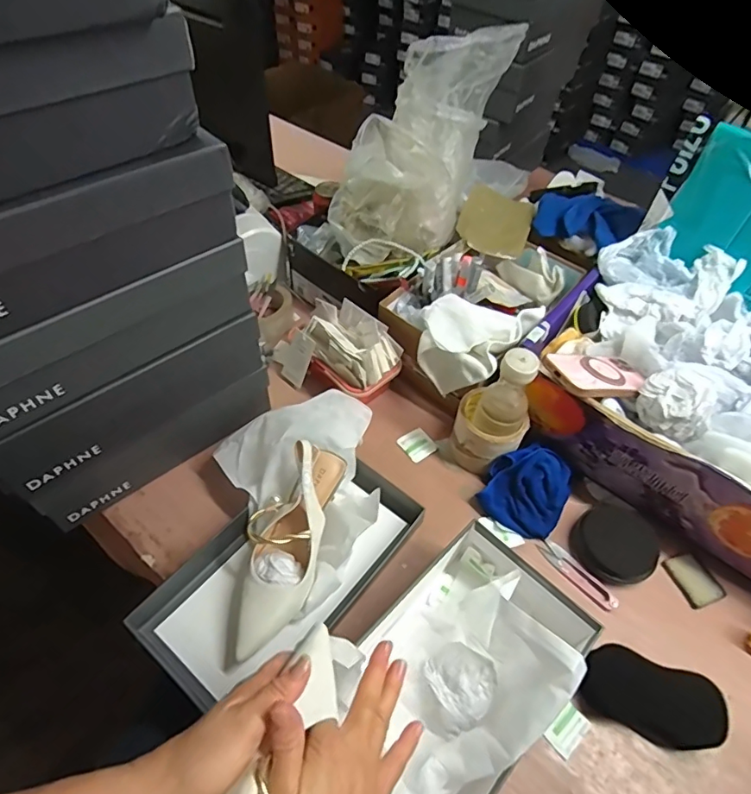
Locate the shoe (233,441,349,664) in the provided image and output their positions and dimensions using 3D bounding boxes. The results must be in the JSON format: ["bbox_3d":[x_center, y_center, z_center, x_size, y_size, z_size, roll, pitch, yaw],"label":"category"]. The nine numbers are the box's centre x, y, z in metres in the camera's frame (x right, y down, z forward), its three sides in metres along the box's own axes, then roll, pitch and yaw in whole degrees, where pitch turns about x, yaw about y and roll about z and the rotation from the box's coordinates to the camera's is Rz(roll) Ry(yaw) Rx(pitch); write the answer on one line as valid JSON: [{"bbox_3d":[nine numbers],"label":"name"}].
[{"bbox_3d":[-0.102,0.161,0.549,0.084,0.081,0.224,14,52,7],"label":"shoe"}]

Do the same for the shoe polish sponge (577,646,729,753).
[{"bbox_3d":[0.279,0.302,0.506,0.123,0.039,0.065,19,53,12],"label":"shoe polish sponge"}]

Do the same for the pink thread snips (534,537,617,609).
[{"bbox_3d":[0.242,0.210,0.600,0.027,0.010,0.101,-36,61,-27],"label":"pink thread snips"}]

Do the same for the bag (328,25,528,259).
[{"bbox_3d":[0.065,-0.388,0.766,0.177,0.175,0.359,36,99,22],"label":"bag"}]

